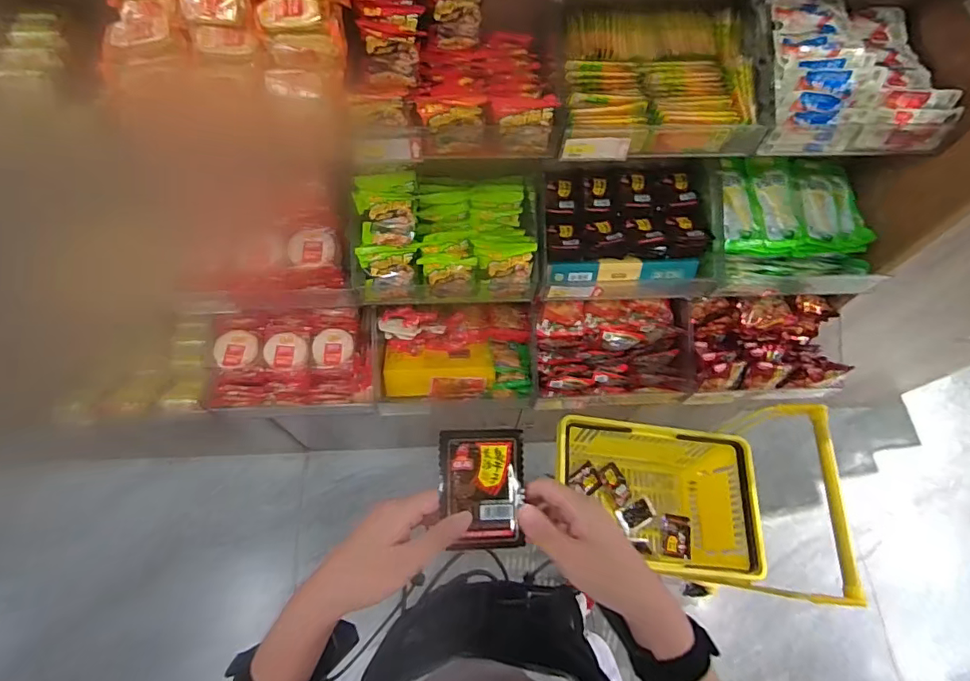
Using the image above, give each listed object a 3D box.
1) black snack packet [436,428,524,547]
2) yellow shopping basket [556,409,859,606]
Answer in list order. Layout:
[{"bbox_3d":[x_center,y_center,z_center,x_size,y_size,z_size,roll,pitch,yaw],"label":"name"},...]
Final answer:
[{"bbox_3d":[-0.001,0.119,0.420,0.069,0.007,0.091,1,81,-9],"label":"black snack packet"},{"bbox_3d":[0.389,0.313,1.083,0.479,0.355,0.321,8,65,1],"label":"yellow shopping basket"}]

